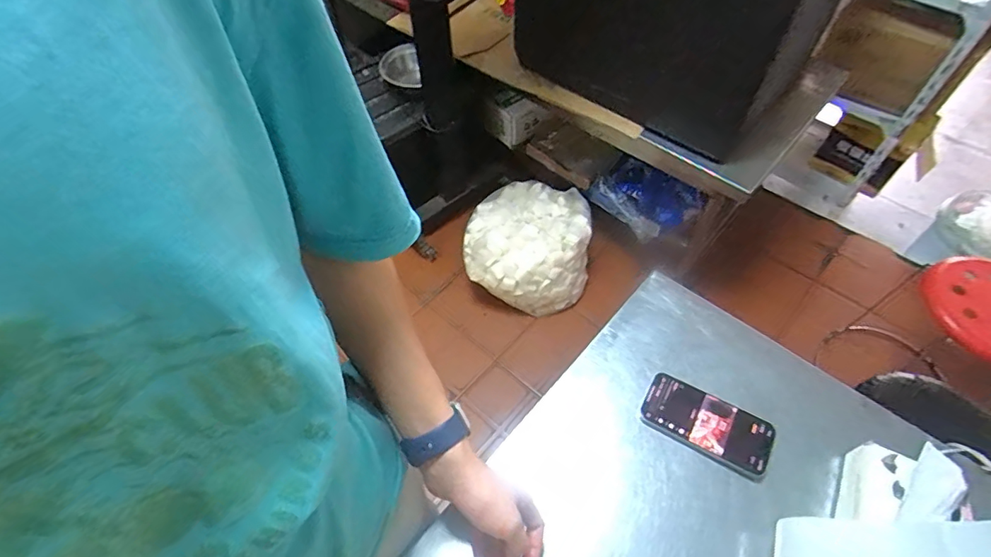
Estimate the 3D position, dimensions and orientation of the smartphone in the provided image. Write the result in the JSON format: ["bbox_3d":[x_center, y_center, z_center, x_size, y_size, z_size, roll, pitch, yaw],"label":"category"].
[{"bbox_3d":[0.247,0.168,0.589,0.142,0.011,0.070,27,60,18],"label":"smartphone"}]

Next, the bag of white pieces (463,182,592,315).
[{"bbox_3d":[0.095,-0.097,1.591,0.385,0.245,0.367,-1,55,0],"label":"bag of white pieces"}]

